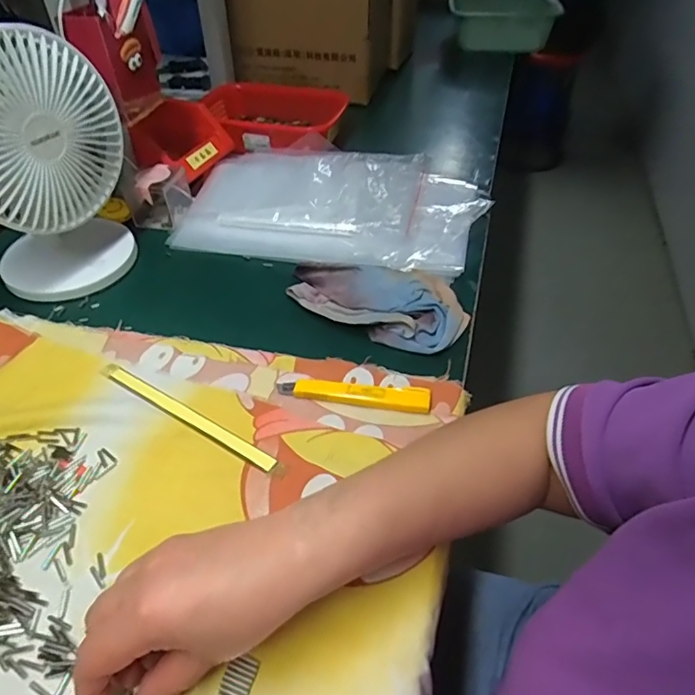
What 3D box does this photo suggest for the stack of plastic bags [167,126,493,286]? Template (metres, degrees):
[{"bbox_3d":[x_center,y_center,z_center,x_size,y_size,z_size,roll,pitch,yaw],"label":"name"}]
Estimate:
[{"bbox_3d":[-0.018,-0.181,0.627,0.341,0.049,0.228,13,47,9],"label":"stack of plastic bags"}]

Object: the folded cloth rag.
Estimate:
[{"bbox_3d":[0.028,-0.046,0.507,0.174,0.022,0.098,13,47,10],"label":"folded cloth rag"}]

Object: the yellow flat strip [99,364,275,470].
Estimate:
[{"bbox_3d":[-0.133,0.053,0.417,0.182,0.004,0.015,26,50,21],"label":"yellow flat strip"}]

